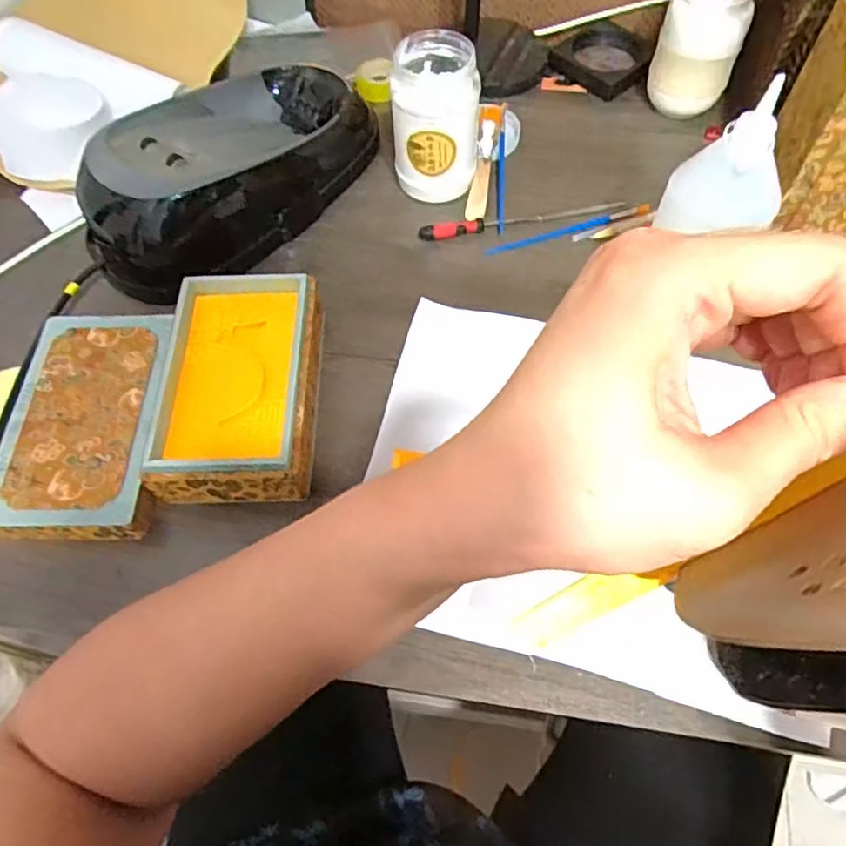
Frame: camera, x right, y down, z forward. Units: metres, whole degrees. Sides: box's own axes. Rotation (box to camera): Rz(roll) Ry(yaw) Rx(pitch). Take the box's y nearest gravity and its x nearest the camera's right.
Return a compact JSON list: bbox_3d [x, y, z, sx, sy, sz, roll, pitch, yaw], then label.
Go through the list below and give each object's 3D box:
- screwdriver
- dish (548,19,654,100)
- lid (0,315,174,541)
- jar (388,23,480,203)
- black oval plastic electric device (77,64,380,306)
[{"bbox_3d":[0.093,-0.192,0.589,0.193,0.013,0.014,-12,62,-5],"label":"screwdriver"},{"bbox_3d":[0.198,-0.400,0.695,0.097,0.021,0.085,39,69,20],"label":"dish"},{"bbox_3d":[-0.253,-0.003,0.479,0.114,0.033,0.179,-4,61,0],"label":"lid"},{"bbox_3d":[0.010,-0.277,0.579,0.079,0.118,0.088,-4,61,0],"label":"jar"},{"bbox_3d":[-0.177,-0.239,0.574,0.158,0.088,0.284,27,65,15],"label":"black oval plastic electric device"}]

